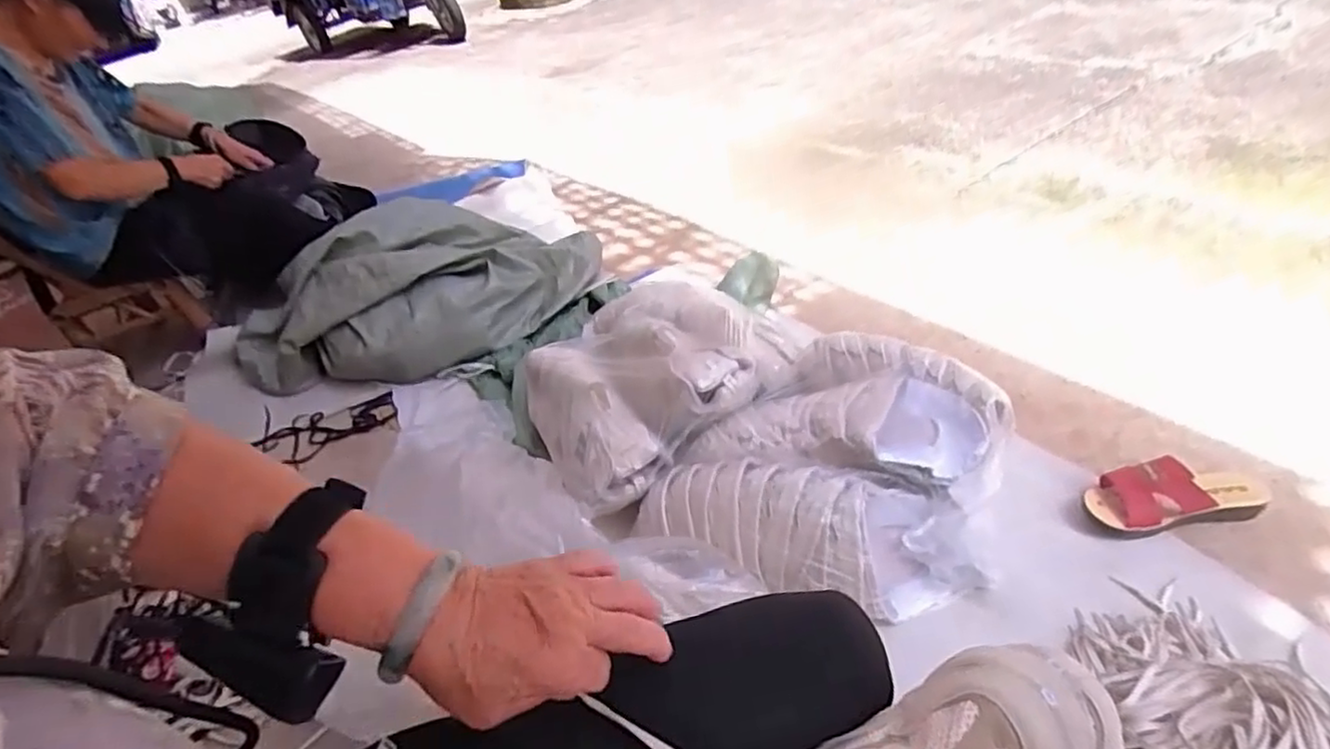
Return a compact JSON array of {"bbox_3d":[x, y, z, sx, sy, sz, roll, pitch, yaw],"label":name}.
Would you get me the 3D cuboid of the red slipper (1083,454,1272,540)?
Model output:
[{"bbox_3d":[0.679,0.153,0.862,0.221,0.067,0.091,-15,40,1],"label":"red slipper"}]

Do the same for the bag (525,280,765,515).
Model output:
[{"bbox_3d":[-0.036,-0.009,1.065,0.409,0.140,0.351,-33,43,-19],"label":"bag"}]

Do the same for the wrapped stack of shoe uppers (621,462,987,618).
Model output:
[{"bbox_3d":[0.173,0.207,0.848,0.444,0.130,0.153,-1,42,16],"label":"wrapped stack of shoe uppers"}]

